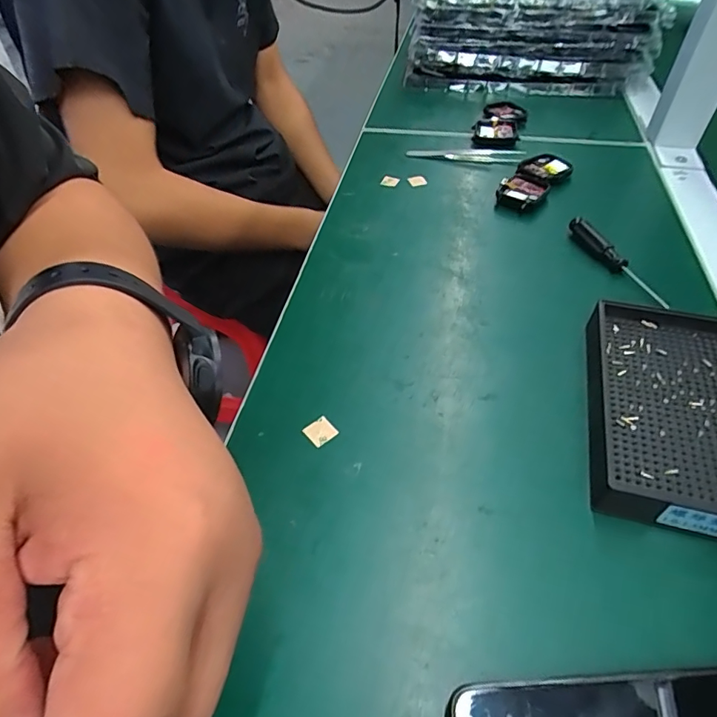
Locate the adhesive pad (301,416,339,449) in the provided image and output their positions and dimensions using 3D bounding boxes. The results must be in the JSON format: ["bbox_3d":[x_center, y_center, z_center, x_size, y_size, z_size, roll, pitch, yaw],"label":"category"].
[{"bbox_3d":[-0.022,0.042,0.273,0.015,0.004,0.015,-37,60,-21],"label":"adhesive pad"}]

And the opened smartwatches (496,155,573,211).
[{"bbox_3d":[0.159,-0.160,0.440,0.046,0.017,0.083,23,53,22],"label":"opened smartwatches"}]

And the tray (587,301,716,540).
[{"bbox_3d":[0.177,0.028,0.264,0.094,0.022,0.137,11,49,12],"label":"tray"}]

